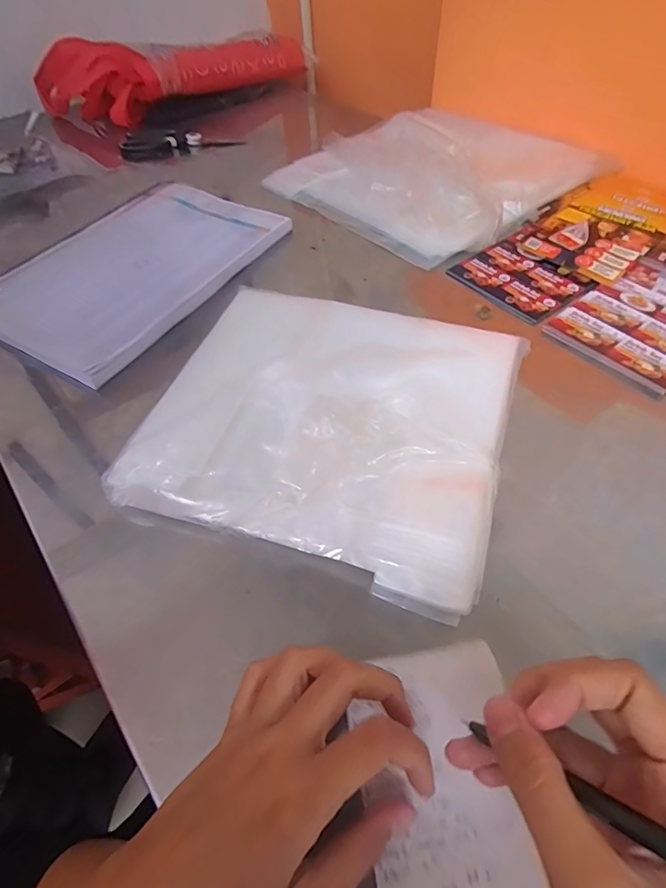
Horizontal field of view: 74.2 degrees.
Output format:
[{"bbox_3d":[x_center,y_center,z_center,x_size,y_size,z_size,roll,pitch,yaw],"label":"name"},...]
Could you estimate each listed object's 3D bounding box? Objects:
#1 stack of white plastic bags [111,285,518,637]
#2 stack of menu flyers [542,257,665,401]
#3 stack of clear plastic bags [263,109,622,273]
[{"bbox_3d":[-0.004,-0.020,0.319,0.245,0.039,0.217,16,57,15],"label":"stack of white plastic bags"},{"bbox_3d":[0.280,-0.113,0.392,0.159,0.008,0.108,-36,59,-20],"label":"stack of menu flyers"},{"bbox_3d":[0.120,-0.360,0.554,0.302,0.051,0.326,-37,60,-21],"label":"stack of clear plastic bags"}]

